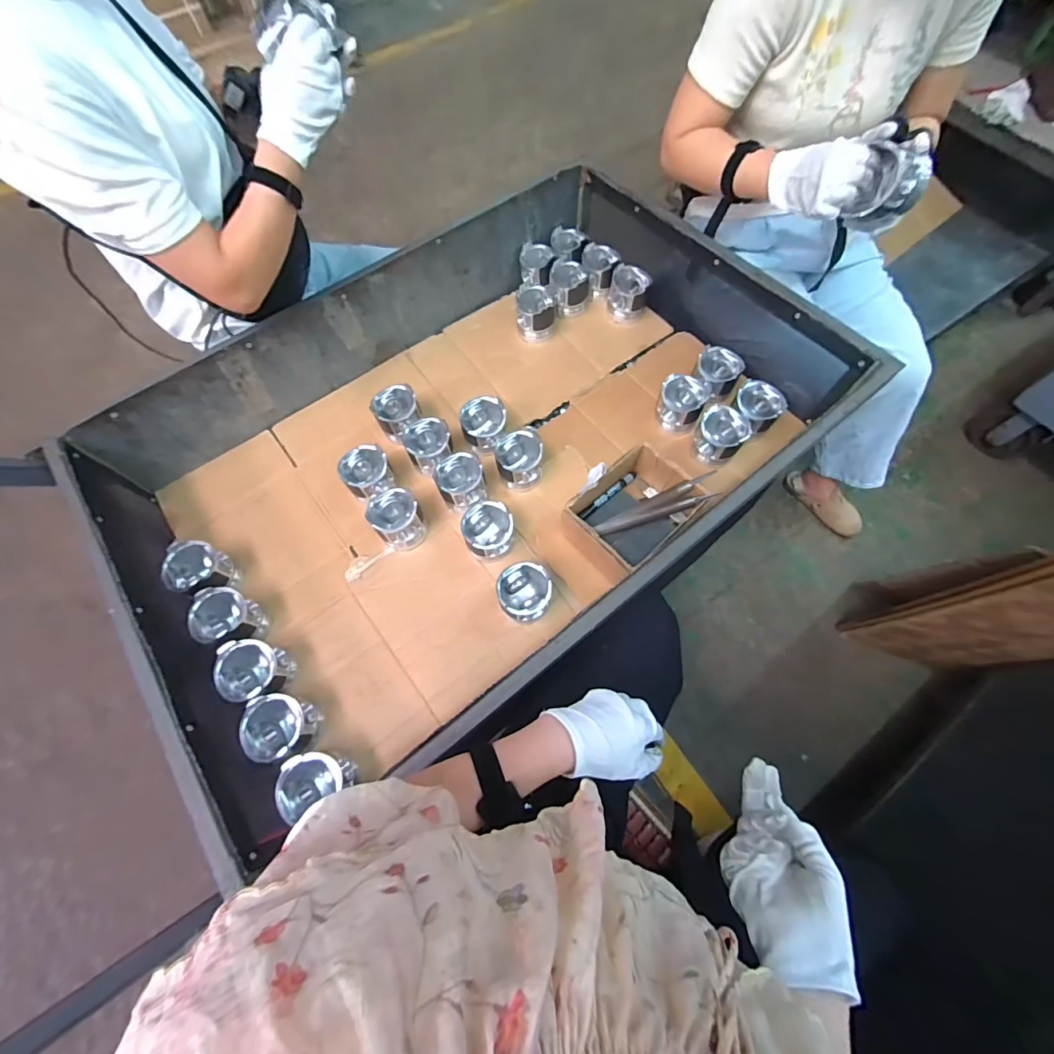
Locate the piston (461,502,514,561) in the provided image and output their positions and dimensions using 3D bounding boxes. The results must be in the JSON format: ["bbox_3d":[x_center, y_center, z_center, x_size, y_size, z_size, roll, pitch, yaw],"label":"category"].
[{"bbox_3d":[-0.065,0.008,0.742,0.081,0.090,0.075,-1,67,2],"label":"piston"}]

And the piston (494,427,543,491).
[{"bbox_3d":[-0.013,-0.119,0.799,0.083,0.082,0.083,-1,67,2],"label":"piston"}]

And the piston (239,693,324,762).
[{"bbox_3d":[-0.342,0.281,0.622,0.081,0.068,0.084,3,67,4],"label":"piston"}]

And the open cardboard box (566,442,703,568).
[{"bbox_3d":[0.180,-0.023,0.747,0.190,0.096,0.143,-39,71,-13],"label":"open cardboard box"}]

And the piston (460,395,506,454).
[{"bbox_3d":[-0.079,-0.187,0.833,0.084,0.087,0.081,-8,67,-1],"label":"piston"}]

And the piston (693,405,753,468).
[{"bbox_3d":[0.352,-0.163,0.815,0.082,0.092,0.080,-1,67,2],"label":"piston"}]

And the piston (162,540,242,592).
[{"bbox_3d":[-0.526,0.071,0.721,0.086,0.067,0.082,3,67,4],"label":"piston"}]

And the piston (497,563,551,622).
[{"bbox_3d":[-0.003,0.107,0.704,0.082,0.078,0.081,-1,67,2],"label":"piston"}]

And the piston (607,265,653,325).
[{"bbox_3d":[0.220,-0.497,0.956,0.083,0.083,0.091,16,69,9],"label":"piston"}]

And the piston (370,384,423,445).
[{"bbox_3d":[-0.245,-0.213,0.850,0.087,0.079,0.086,-1,67,2],"label":"piston"}]

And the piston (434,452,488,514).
[{"bbox_3d":[-0.114,-0.074,0.787,0.082,0.077,0.085,-1,67,2],"label":"piston"}]

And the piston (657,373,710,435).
[{"bbox_3d":[0.293,-0.235,0.842,0.085,0.082,0.091,-1,67,2],"label":"piston"}]

